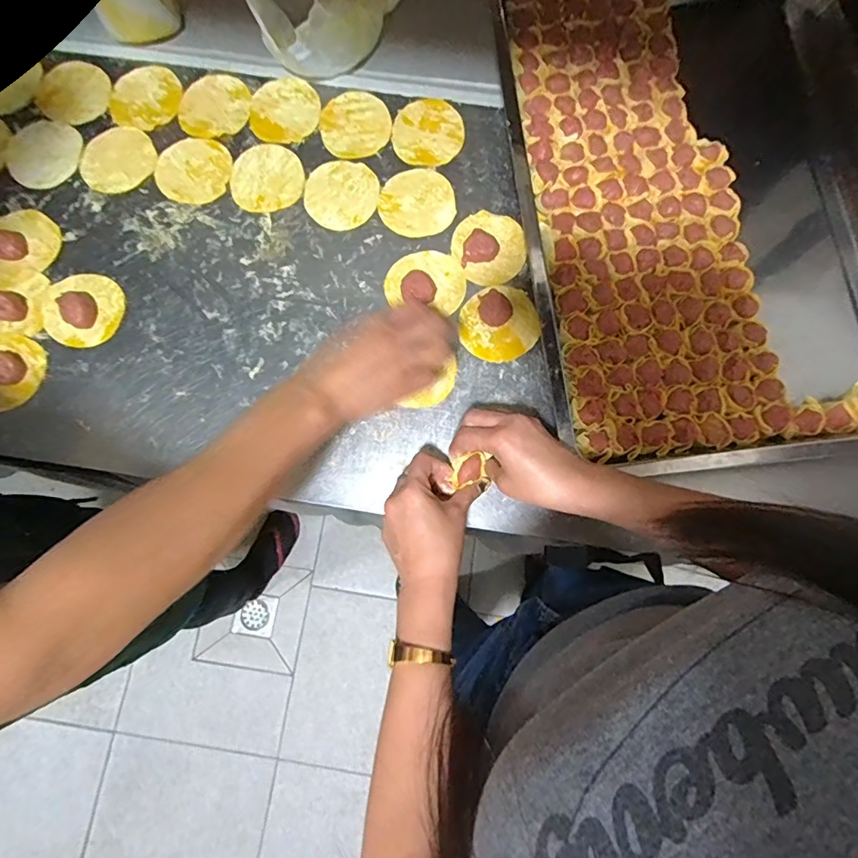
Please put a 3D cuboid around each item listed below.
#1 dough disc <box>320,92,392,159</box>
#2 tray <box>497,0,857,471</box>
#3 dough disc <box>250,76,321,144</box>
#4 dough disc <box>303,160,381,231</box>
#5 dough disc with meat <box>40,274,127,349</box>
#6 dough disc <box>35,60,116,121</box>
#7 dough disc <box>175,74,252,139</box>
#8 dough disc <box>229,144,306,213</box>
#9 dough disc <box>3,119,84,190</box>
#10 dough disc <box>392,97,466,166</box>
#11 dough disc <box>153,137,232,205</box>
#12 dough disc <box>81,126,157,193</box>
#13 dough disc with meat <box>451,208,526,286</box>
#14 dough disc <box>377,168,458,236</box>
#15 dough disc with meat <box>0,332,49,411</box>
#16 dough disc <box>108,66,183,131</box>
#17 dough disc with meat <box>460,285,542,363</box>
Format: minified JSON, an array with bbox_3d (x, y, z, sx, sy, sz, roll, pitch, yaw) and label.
[{"bbox_3d":[-0.085,-0.352,0.580,0.080,0.004,0.084,0,78,0],"label":"dough disc"},{"bbox_3d":[0.289,-0.268,0.540,0.388,0.047,0.610,-5,78,-1],"label":"tray"},{"bbox_3d":[-0.167,-0.374,0.584,0.078,0.004,0.083,0,78,0],"label":"dough disc"},{"bbox_3d":[-0.098,-0.264,0.563,0.081,0.004,0.082,0,78,0],"label":"dough disc"},{"bbox_3d":[-0.368,-0.127,0.525,0.086,0.016,0.078,11,78,2],"label":"dough disc with meat"},{"bbox_3d":[-0.411,-0.391,0.584,0.083,0.005,0.076,0,78,0],"label":"dough disc"},{"bbox_3d":[-0.251,-0.377,0.586,0.081,0.004,0.083,0,78,0],"label":"dough disc"},{"bbox_3d":[-0.183,-0.284,0.567,0.081,0.004,0.081,0,78,0],"label":"dough disc"},{"bbox_3d":[-0.435,-0.313,0.569,0.083,0.004,0.084,0,78,0],"label":"dough disc"},{"bbox_3d":[-0.002,-0.341,0.578,0.081,0.004,0.084,0,78,0],"label":"dough disc"},{"bbox_3d":[-0.268,-0.294,0.568,0.083,0.004,0.080,0,78,0],"label":"dough disc"},{"bbox_3d":[-0.353,-0.306,0.570,0.083,0.005,0.078,0,78,0],"label":"dough disc"},{"bbox_3d":[0.065,-0.200,0.537,0.074,0.024,0.084,-7,78,-2],"label":"dough disc with meat"},{"bbox_3d":[-0.013,-0.253,0.560,0.083,0.006,0.078,0,78,0],"label":"dough disc"},{"bbox_3d":[-0.434,-0.059,0.512,0.072,0.011,0.081,6,78,1],"label":"dough disc with meat"},{"bbox_3d":[-0.332,-0.388,0.587,0.081,0.004,0.082,0,78,0],"label":"dough disc"},{"bbox_3d":[0.074,-0.112,0.522,0.082,0.017,0.078,0,78,0],"label":"dough disc with meat"}]

